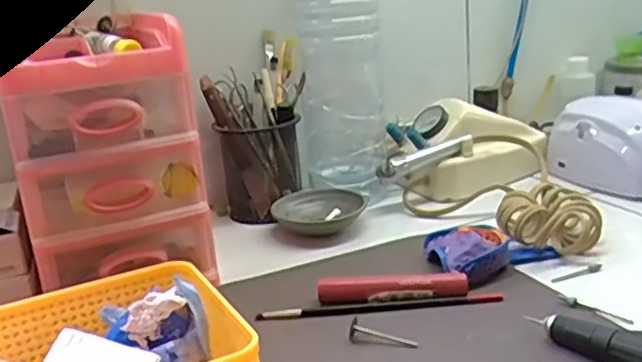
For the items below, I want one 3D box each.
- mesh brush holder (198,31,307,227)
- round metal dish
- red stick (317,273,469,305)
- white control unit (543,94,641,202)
[{"bbox_3d":[-0.064,-0.050,0.674,0.097,0.158,0.089,-6,19,-5],"label":"mesh brush holder"},{"bbox_3d":[0.001,0.028,0.633,0.080,0.024,0.070,8,23,33],"label":"round metal dish"},{"bbox_3d":[0.051,0.077,0.476,0.105,0.016,0.014,-2,19,8],"label":"red stick"},{"bbox_3d":[0.310,-0.036,0.675,0.103,0.072,0.132,-9,17,-10],"label":"white control unit"}]

